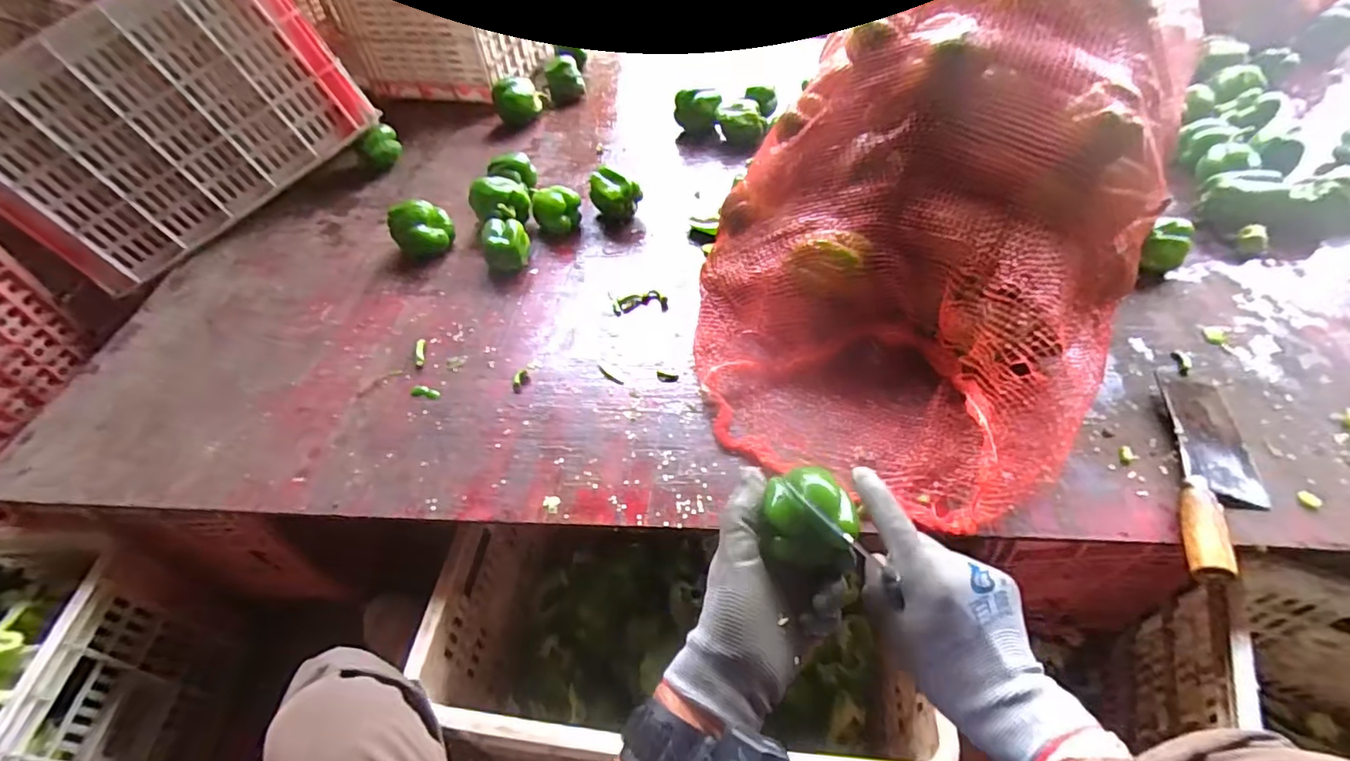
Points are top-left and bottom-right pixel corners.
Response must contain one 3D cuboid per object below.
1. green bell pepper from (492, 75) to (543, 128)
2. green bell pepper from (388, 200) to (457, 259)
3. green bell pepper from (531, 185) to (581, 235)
[{"bbox_3d":[-0.307,-0.548,1.157,0.098,0.076,0.113,-16,51,-9],"label":"green bell pepper"},{"bbox_3d":[-0.387,-0.233,0.909,0.083,0.082,0.087,-8,50,-3],"label":"green bell pepper"},{"bbox_3d":[-0.183,-0.266,0.925,0.074,0.054,0.076,-12,50,-6],"label":"green bell pepper"}]

